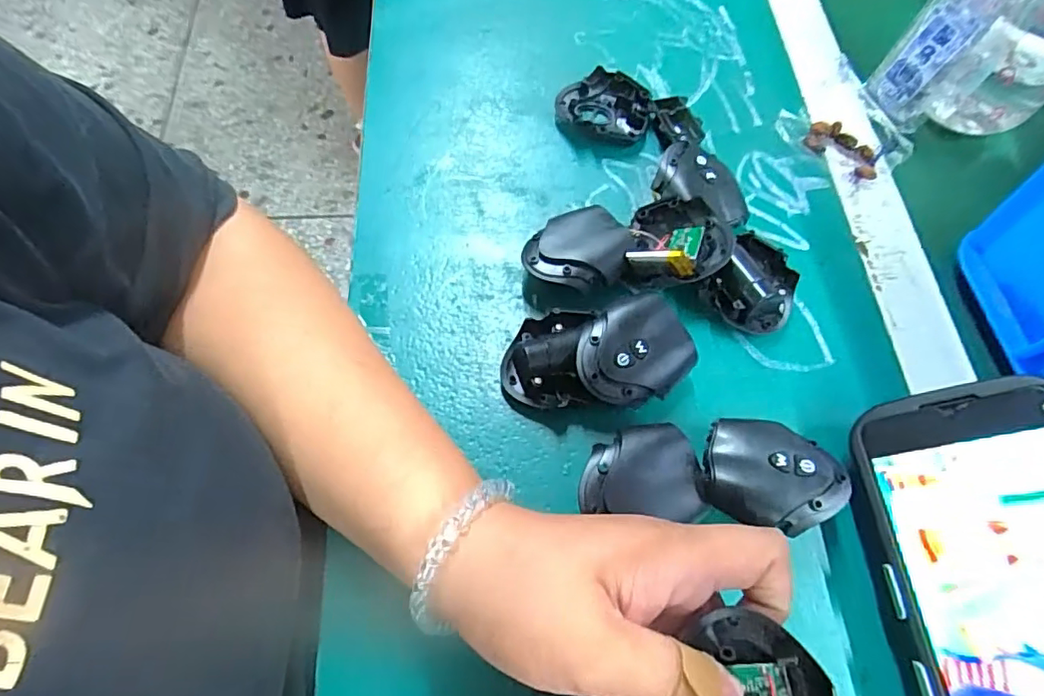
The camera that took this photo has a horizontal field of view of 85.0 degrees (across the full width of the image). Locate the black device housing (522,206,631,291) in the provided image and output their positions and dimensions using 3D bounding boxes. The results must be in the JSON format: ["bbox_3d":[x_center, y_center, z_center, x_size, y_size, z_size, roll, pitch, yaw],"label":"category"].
[{"bbox_3d":[0.031,-0.054,0.321,0.051,0.026,0.053,0,64,-1],"label":"black device housing"}]

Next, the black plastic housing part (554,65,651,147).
[{"bbox_3d":[0.055,-0.160,0.378,0.060,0.016,0.048,23,66,10],"label":"black plastic housing part"}]

